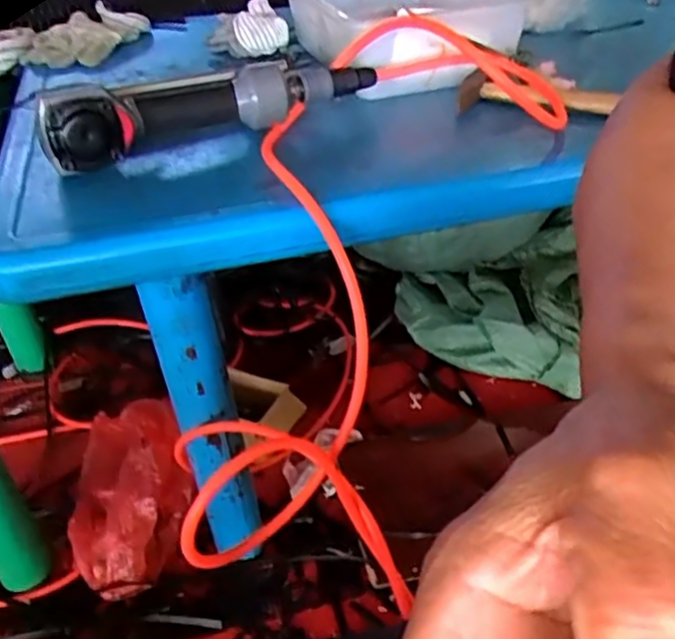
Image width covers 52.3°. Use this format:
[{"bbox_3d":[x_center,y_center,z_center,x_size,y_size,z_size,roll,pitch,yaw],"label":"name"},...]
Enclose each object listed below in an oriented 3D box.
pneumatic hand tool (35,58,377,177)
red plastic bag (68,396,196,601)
[{"bbox_3d":[-0.100,-0.185,0.570,0.287,0.050,0.059,-25,42,-27],"label":"pneumatic hand tool"},{"bbox_3d":[-0.262,0.208,0.877,0.145,0.100,0.269,-10,37,-9],"label":"red plastic bag"}]

